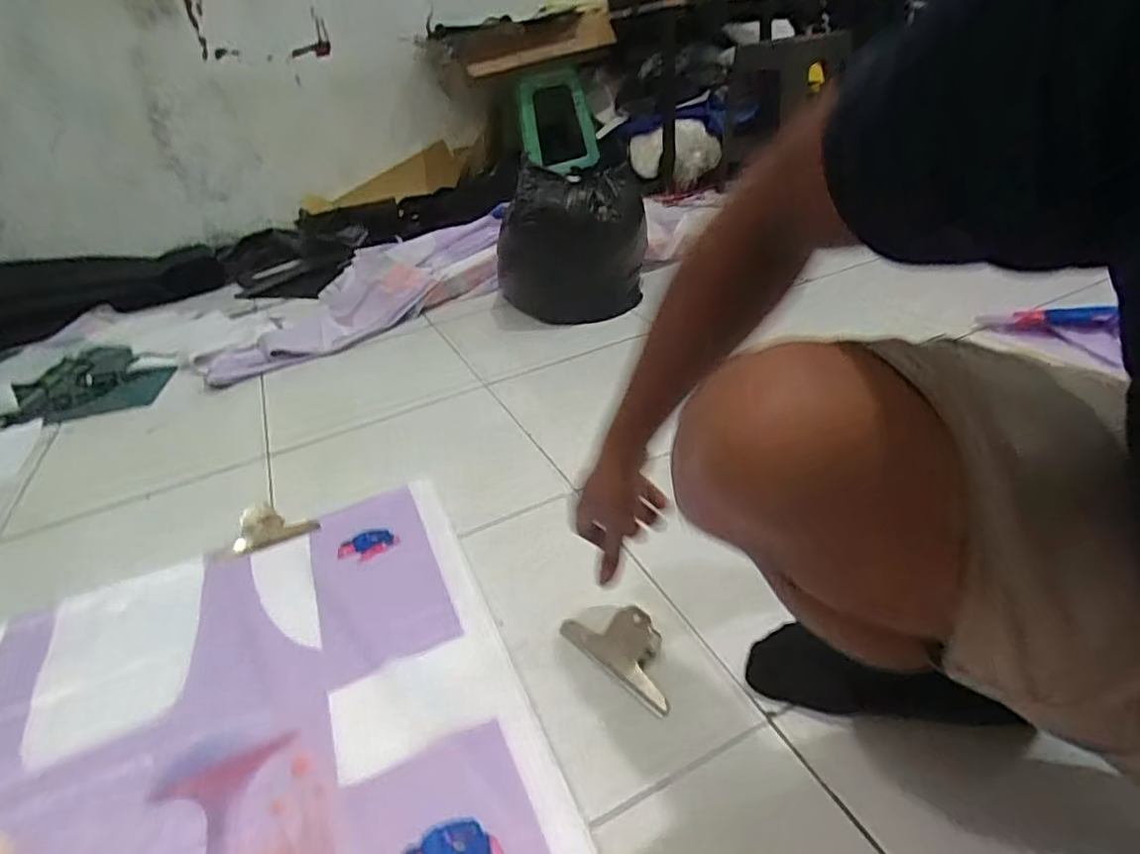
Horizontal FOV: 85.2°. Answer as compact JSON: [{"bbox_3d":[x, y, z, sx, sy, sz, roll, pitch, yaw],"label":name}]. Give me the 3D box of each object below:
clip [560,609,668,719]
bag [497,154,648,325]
[{"bbox_3d":[0.058,0.218,0.627,0.067,0.037,0.143,-27,37,-30],"label":"clip"},{"bbox_3d":[0.010,-0.416,1.436,0.350,0.366,0.233,-8,32,-3],"label":"bag"}]

